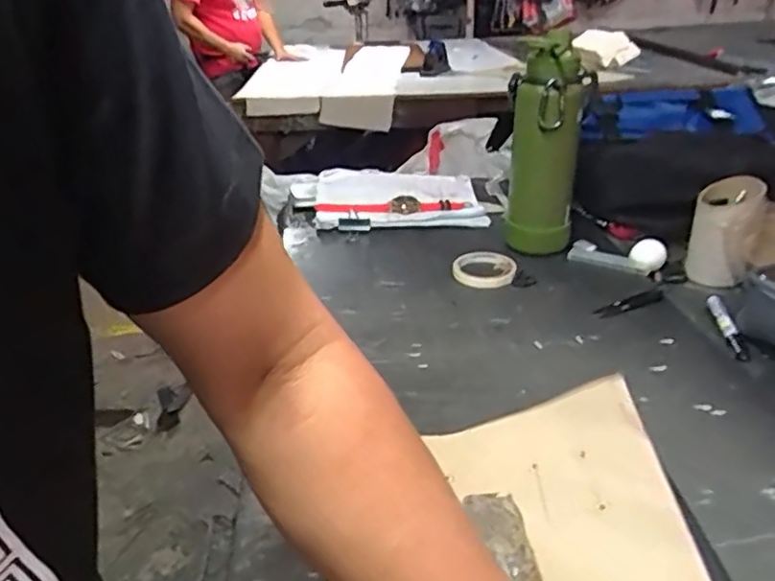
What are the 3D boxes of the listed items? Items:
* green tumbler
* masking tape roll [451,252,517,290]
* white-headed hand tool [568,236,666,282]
[{"bbox_3d":[0.225,-0.192,0.910,0.106,0.290,0.090,-1,21,5],"label":"green tumbler"},{"bbox_3d":[0.129,-0.026,0.883,0.090,0.020,0.086,-3,21,1],"label":"masking tape roll"},{"bbox_3d":[0.327,-0.055,0.917,0.124,0.034,0.066,9,24,28],"label":"white-headed hand tool"}]

